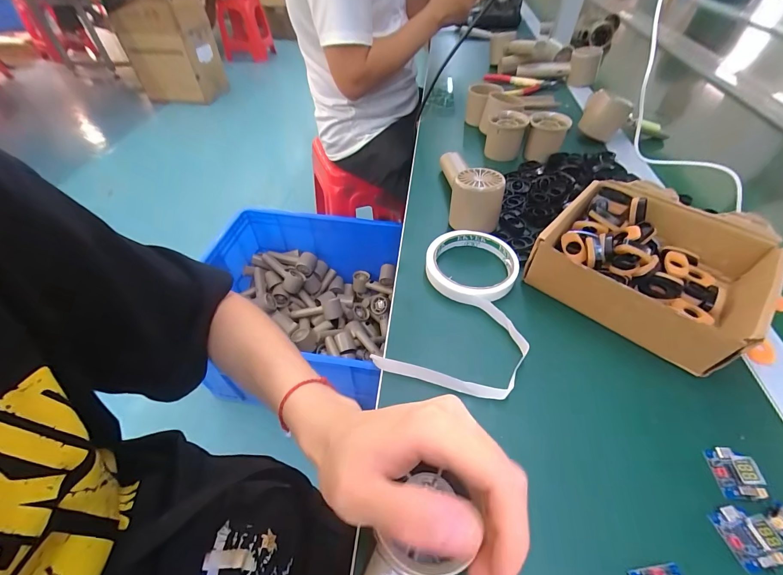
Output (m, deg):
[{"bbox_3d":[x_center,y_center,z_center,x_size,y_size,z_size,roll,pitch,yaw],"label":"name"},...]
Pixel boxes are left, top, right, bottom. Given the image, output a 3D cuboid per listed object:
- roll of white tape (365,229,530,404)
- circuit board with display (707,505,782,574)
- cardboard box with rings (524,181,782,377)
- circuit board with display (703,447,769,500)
[{"bbox_3d":[0.072,0.014,0.316,0.113,0.014,0.187,18,51,18],"label":"roll of white tape"},{"bbox_3d":[0.210,0.146,0.199,0.021,0.014,0.030,-10,48,-6],"label":"circuit board with display"},{"bbox_3d":[0.240,-0.024,0.319,0.167,0.055,0.148,34,58,29],"label":"cardboard box with rings"},{"bbox_3d":[0.225,0.121,0.223,0.021,0.014,0.030,-3,48,0],"label":"circuit board with display"}]

